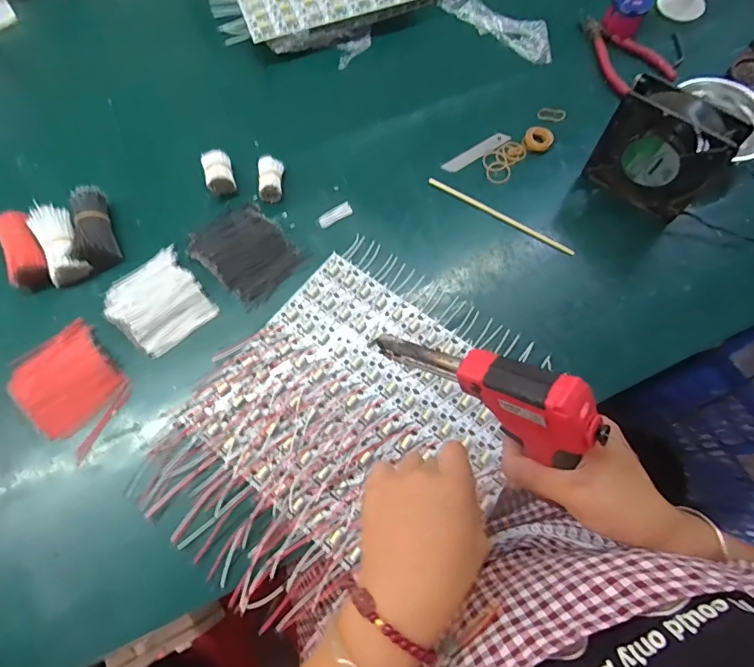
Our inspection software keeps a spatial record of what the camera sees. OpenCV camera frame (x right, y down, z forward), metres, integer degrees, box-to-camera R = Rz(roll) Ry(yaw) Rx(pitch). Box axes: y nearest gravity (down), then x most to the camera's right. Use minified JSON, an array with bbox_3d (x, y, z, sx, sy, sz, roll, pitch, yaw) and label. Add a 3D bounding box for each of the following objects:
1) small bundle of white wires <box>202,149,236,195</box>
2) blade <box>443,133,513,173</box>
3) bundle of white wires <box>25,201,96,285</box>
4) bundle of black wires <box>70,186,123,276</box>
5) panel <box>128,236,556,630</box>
[{"bbox_3d":[-0.193,-0.195,0.557,0.033,0.029,0.051,-15,71,-7],"label":"small bundle of white wires"},{"bbox_3d":[0.128,-0.234,0.585,0.103,0.006,0.020,-34,72,-13],"label":"blade"},{"bbox_3d":[-0.363,-0.103,0.521,0.041,0.033,0.096,-27,73,-11],"label":"bundle of white wires"},{"bbox_3d":[-0.331,-0.123,0.527,0.042,0.037,0.099,-19,71,-8],"label":"bundle of black wires"},{"bbox_3d":[-0.029,0.086,0.450,0.276,0.018,0.356,36,73,11],"label":"panel"}]

